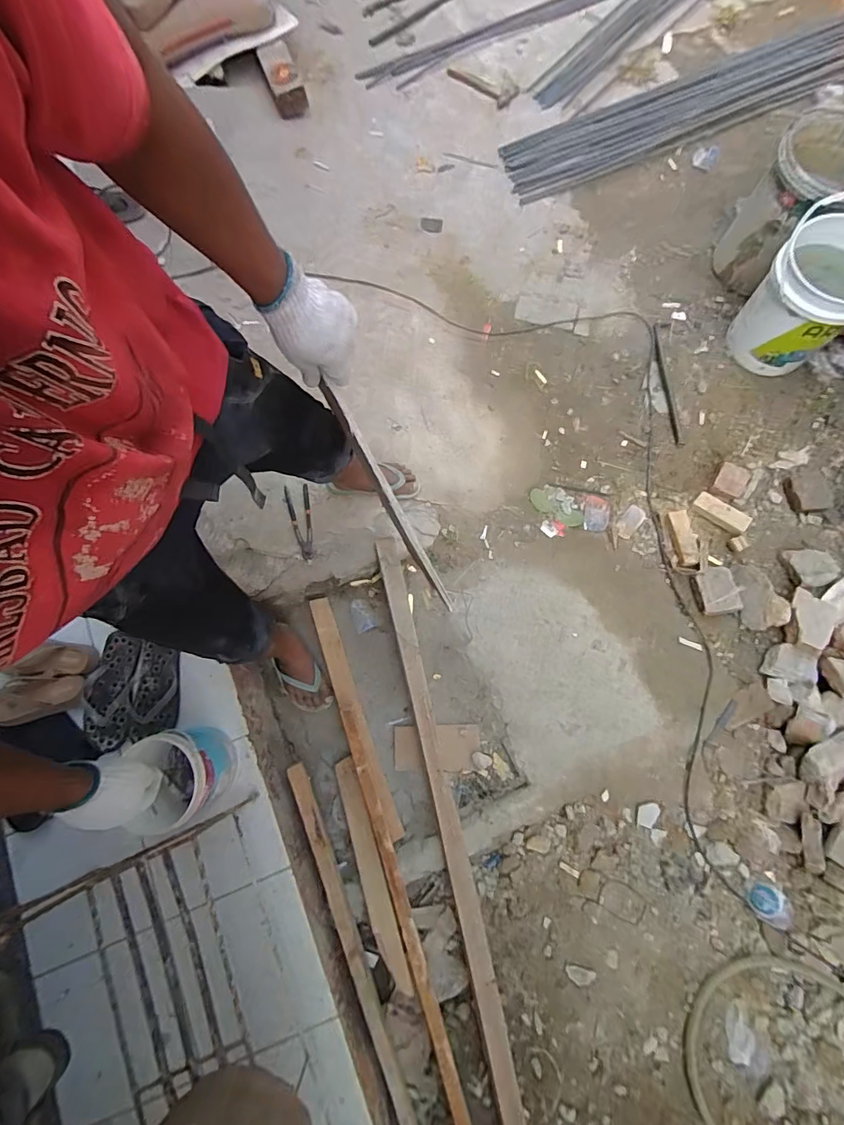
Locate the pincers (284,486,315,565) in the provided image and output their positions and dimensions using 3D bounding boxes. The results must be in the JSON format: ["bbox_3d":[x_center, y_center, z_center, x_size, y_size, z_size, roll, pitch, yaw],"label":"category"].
[{"bbox_3d":[-0.328,-0.106,1.287,0.061,0.021,0.222,-5,71,-23],"label":"pincers"}]

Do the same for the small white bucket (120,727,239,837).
[{"bbox_3d":[-0.508,0.452,1.017,0.162,0.214,0.162,29,77,8],"label":"small white bucket"}]

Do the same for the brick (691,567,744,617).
[{"bbox_3d":[0.846,0.082,1.366,0.121,0.045,0.136,-10,75,-3],"label":"brick"}]

